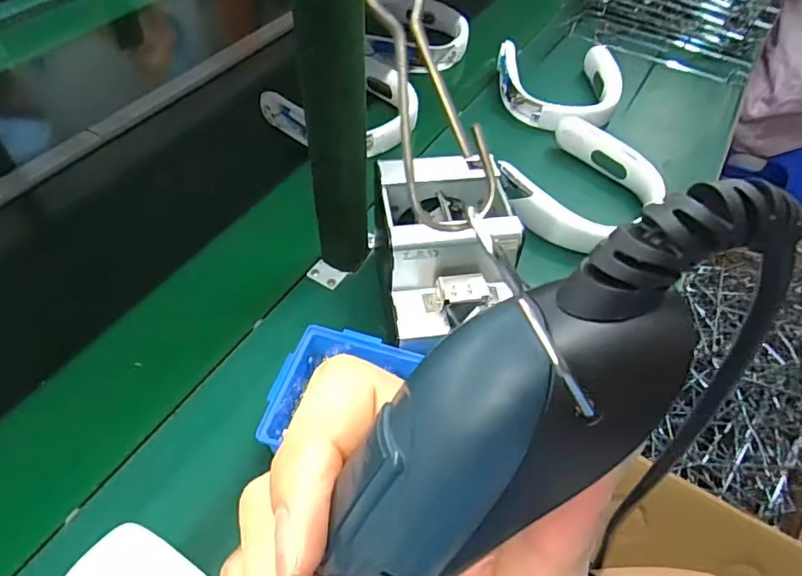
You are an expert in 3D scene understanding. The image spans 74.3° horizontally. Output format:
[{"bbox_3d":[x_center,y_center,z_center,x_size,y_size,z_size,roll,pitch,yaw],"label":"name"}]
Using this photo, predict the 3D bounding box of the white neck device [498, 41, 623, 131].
[{"bbox_3d":[0.263,-0.333,0.884,0.196,0.049,0.236,6,51,0],"label":"white neck device"}]

